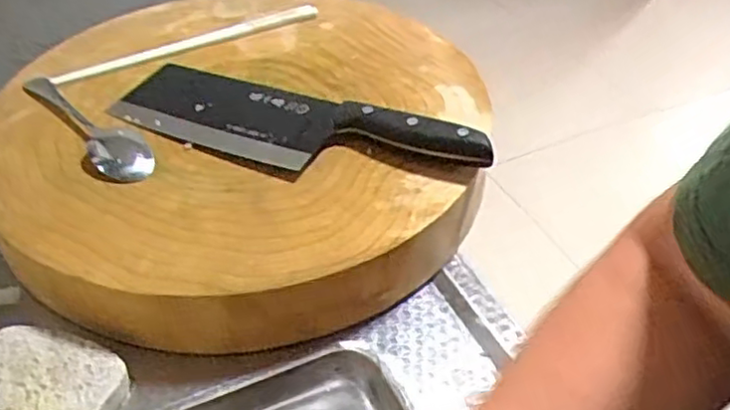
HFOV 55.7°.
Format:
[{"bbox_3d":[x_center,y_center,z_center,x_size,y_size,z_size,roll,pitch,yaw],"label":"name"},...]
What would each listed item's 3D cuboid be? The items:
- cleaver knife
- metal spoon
[{"bbox_3d":[-0.052,-0.058,0.506,0.275,0.023,0.075,17,44,17],"label":"cleaver knife"},{"bbox_3d":[-0.205,-0.063,0.512,0.036,0.013,0.145,-31,51,-31],"label":"metal spoon"}]

